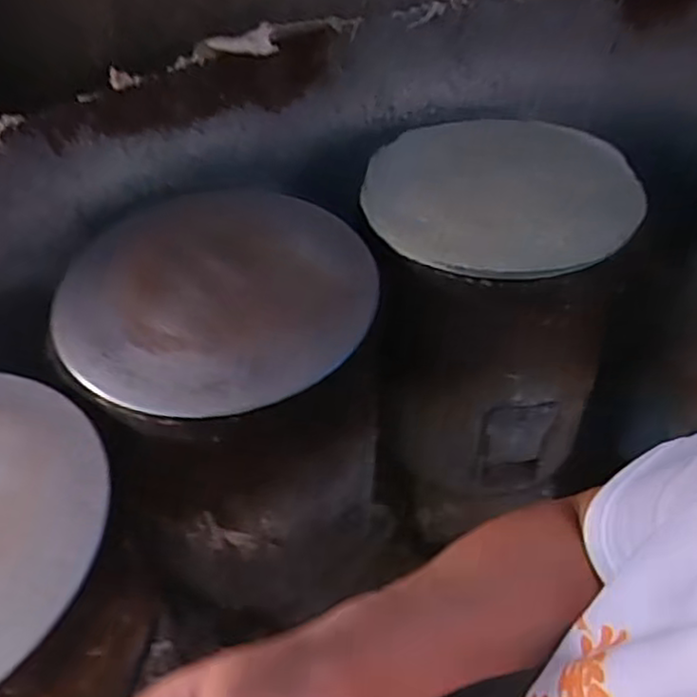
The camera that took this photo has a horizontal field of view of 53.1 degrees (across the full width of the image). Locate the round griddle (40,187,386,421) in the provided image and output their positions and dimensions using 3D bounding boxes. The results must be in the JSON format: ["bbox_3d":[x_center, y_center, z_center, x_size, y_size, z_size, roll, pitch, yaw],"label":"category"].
[{"bbox_3d":[-0.146,-0.071,0.824,0.342,0.036,0.354,1,47,-1],"label":"round griddle"}]

